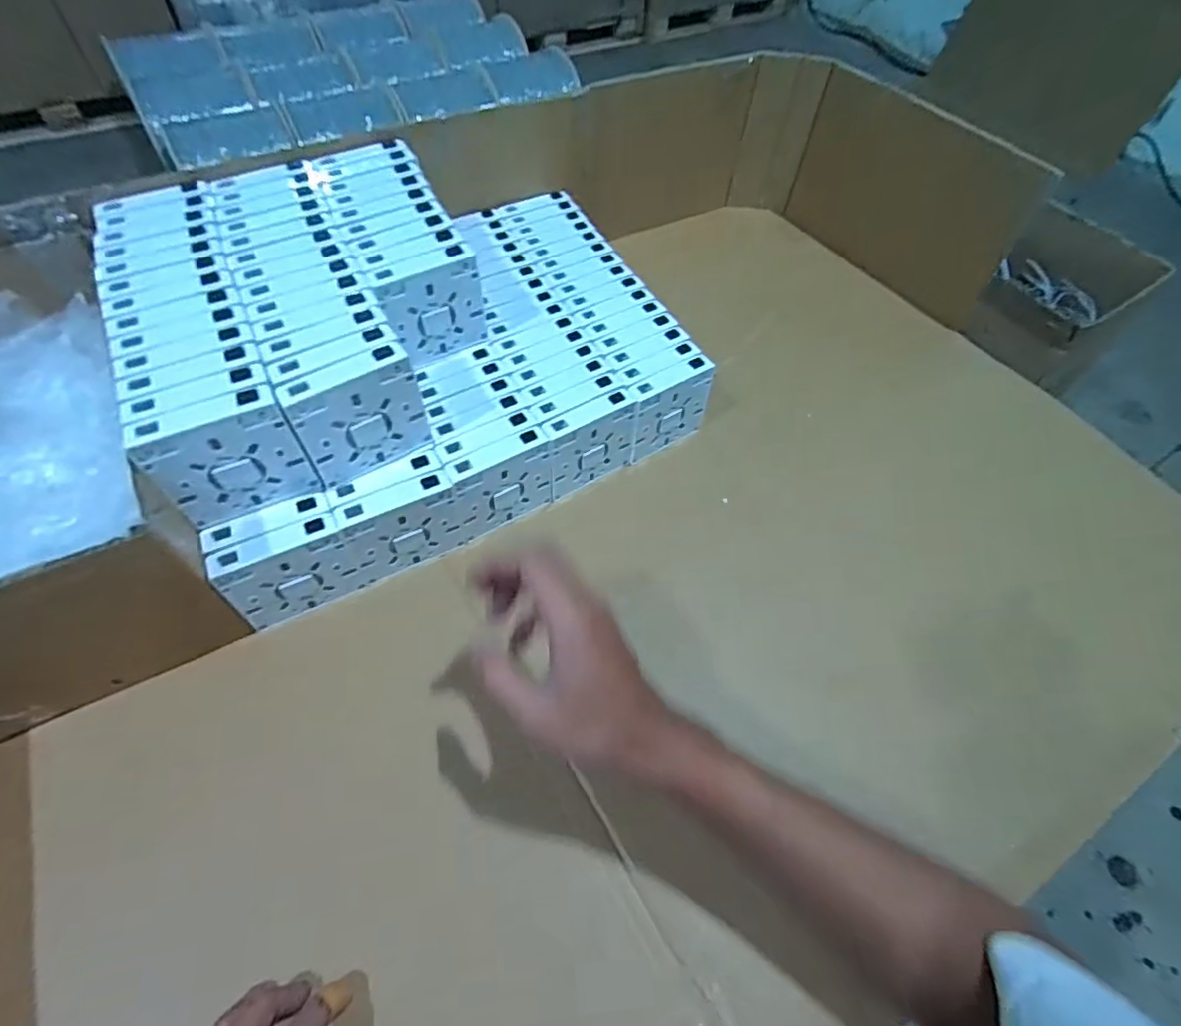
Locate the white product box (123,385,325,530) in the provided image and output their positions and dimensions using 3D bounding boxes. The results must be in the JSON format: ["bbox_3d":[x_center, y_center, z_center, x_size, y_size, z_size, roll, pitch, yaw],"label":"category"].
[{"bbox_3d":[-0.238,-0.034,0.399,0.085,0.089,0.019,-22,58,-16],"label":"white product box"}]

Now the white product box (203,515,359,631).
[{"bbox_3d":[-0.224,0.046,0.450,0.084,0.085,0.021,-22,58,-16],"label":"white product box"}]

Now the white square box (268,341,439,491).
[{"bbox_3d":[-0.164,-0.067,0.428,0.087,0.091,0.020,-30,60,-20],"label":"white square box"}]

